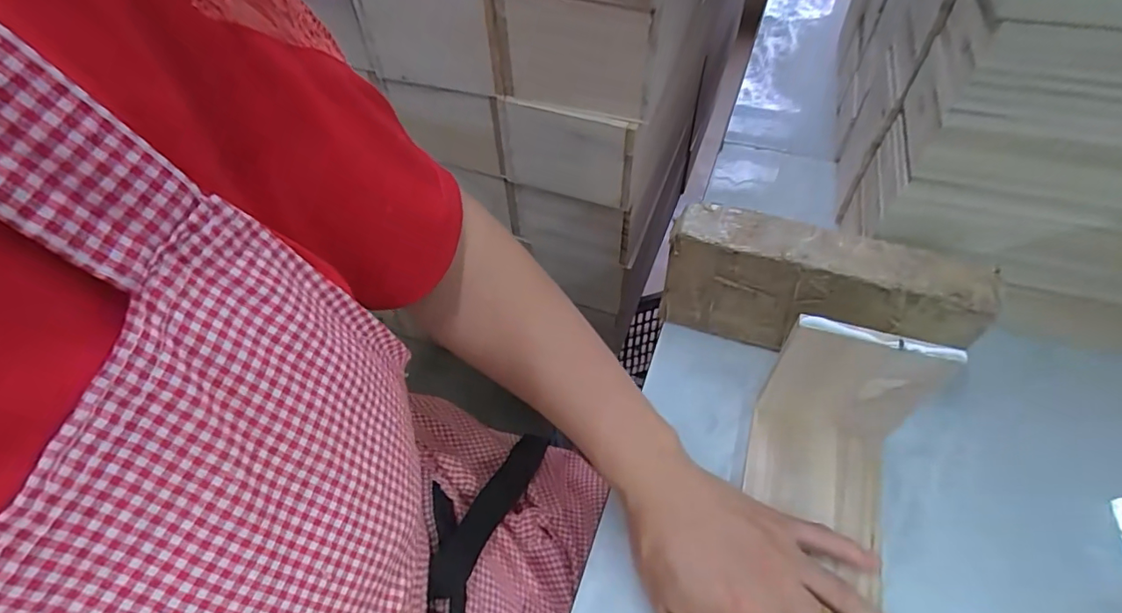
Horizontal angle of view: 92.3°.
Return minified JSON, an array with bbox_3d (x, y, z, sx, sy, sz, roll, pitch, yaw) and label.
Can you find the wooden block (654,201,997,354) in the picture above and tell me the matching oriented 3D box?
[{"bbox_3d":[0.184,-0.008,0.407,0.208,0.106,0.048,17,56,16],"label":"wooden block"}]

